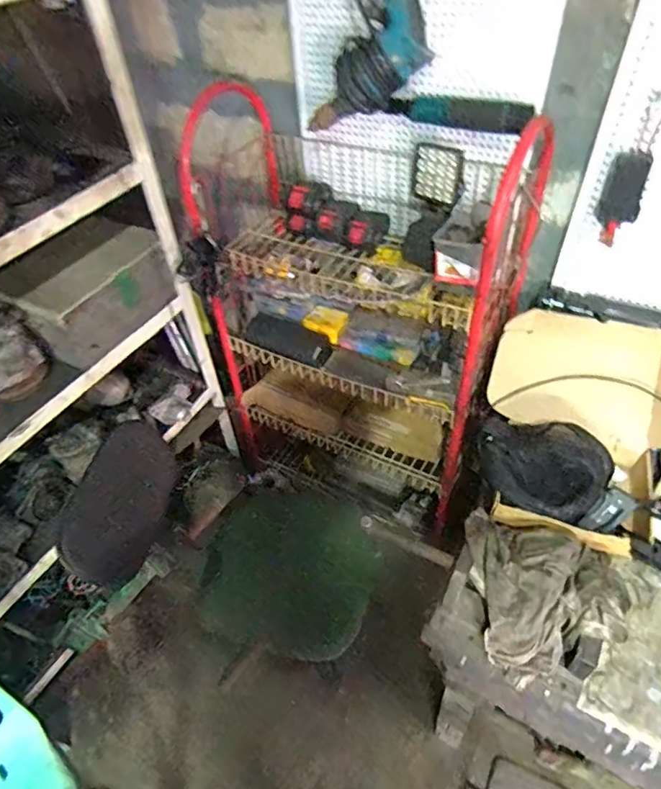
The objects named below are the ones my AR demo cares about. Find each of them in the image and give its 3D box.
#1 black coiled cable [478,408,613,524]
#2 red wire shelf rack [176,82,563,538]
[{"bbox_3d":[0.400,0.134,1.017,0.239,0.076,0.174,18,84,24],"label":"black coiled cable"},{"bbox_3d":[0.056,-0.143,1.342,0.685,0.945,0.356,22,52,22],"label":"red wire shelf rack"}]

